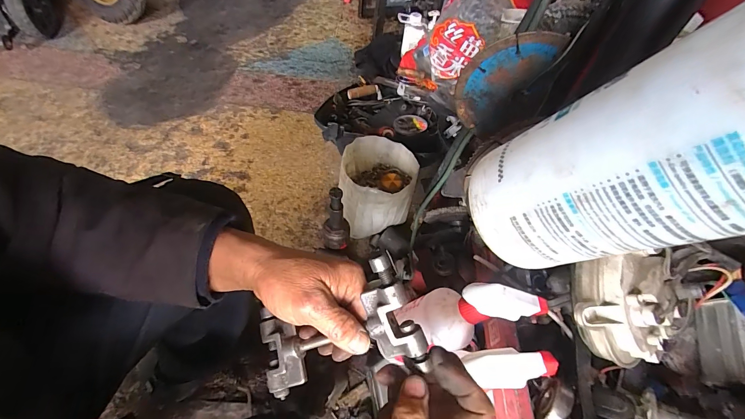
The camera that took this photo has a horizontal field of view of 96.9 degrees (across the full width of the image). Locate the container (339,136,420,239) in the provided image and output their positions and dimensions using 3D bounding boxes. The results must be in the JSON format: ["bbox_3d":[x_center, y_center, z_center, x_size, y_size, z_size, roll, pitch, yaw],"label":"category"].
[{"bbox_3d":[0.013,-0.055,0.828,0.181,0.165,0.182,6,54,-3],"label":"container"}]

